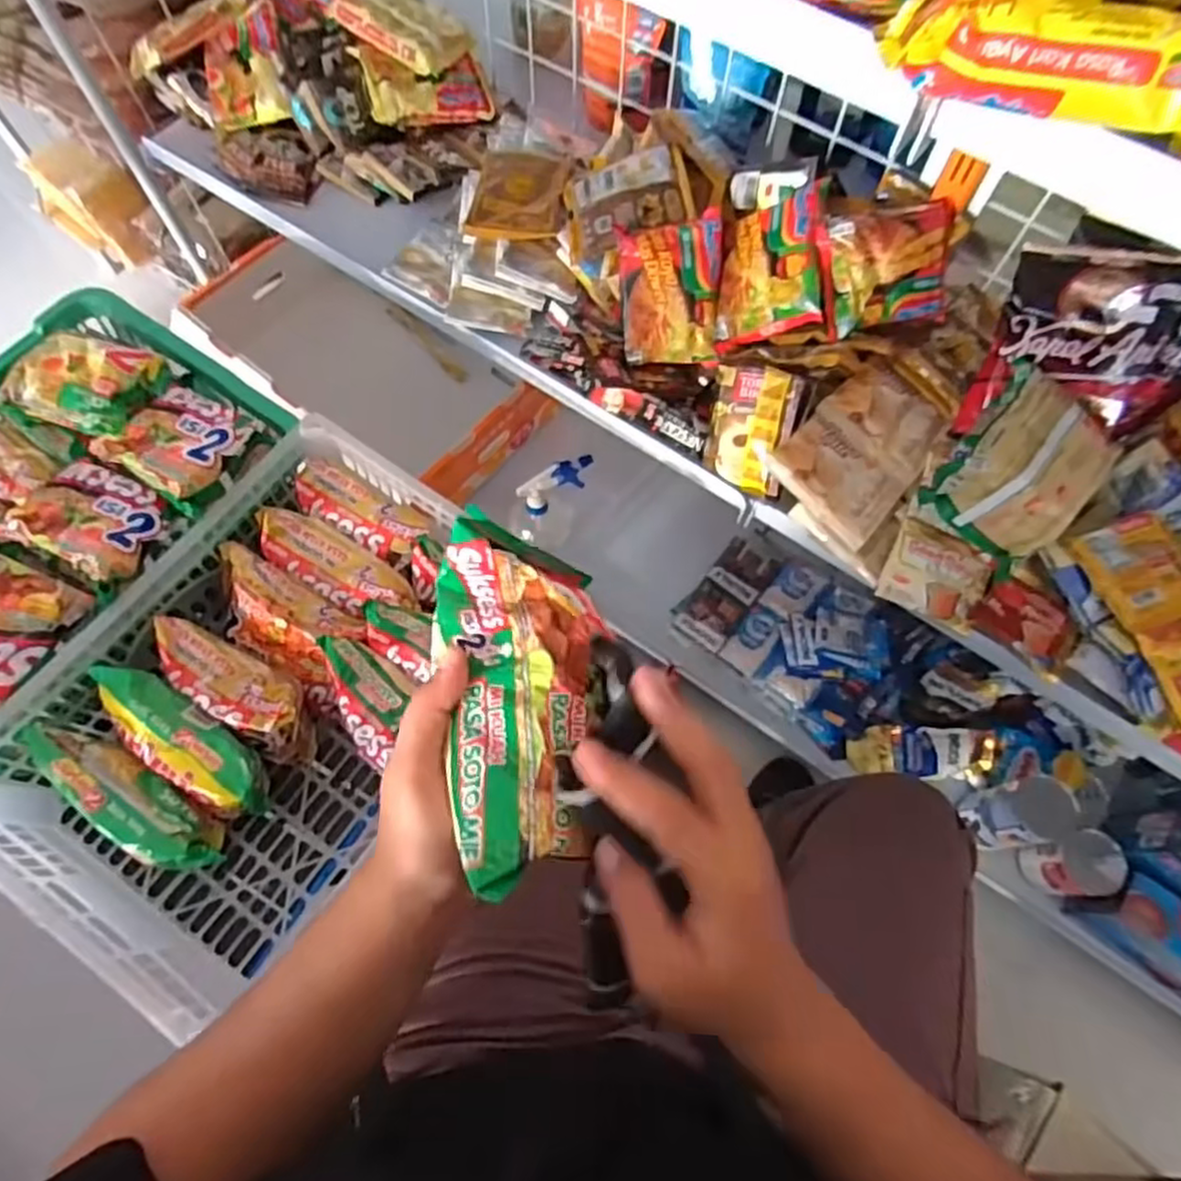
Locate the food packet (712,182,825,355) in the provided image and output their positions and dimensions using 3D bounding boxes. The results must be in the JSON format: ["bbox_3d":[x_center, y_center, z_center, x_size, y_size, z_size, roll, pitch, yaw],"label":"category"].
[{"bbox_3d":[0.162,-0.299,0.668,0.097,0.023,0.138,-3,77,38],"label":"food packet"}]

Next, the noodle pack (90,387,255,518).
[{"bbox_3d":[-0.383,-0.139,0.673,0.125,0.028,0.102,31,70,12],"label":"noodle pack"}]

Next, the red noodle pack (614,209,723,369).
[{"bbox_3d":[0.078,-0.282,0.689,0.095,0.016,0.129,-4,101,6],"label":"red noodle pack"}]

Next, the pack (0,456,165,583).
[{"bbox_3d":[-0.443,-0.068,0.638,0.130,0.027,0.094,22,69,8],"label":"pack"}]

